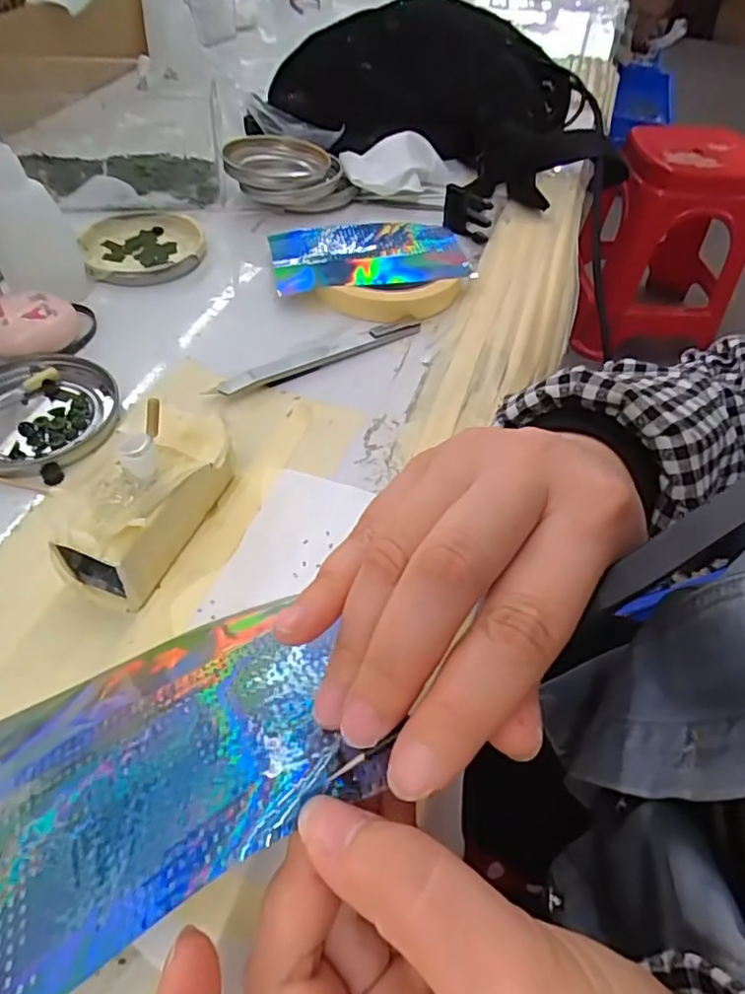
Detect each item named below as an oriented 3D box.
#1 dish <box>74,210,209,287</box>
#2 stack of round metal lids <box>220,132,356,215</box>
[{"bbox_3d":[-0.155,-0.169,0.406,0.076,0.012,0.087,-19,53,-18],"label":"dish"},{"bbox_3d":[-0.064,-0.247,0.458,0.089,0.029,0.079,-8,51,-9],"label":"stack of round metal lids"}]

